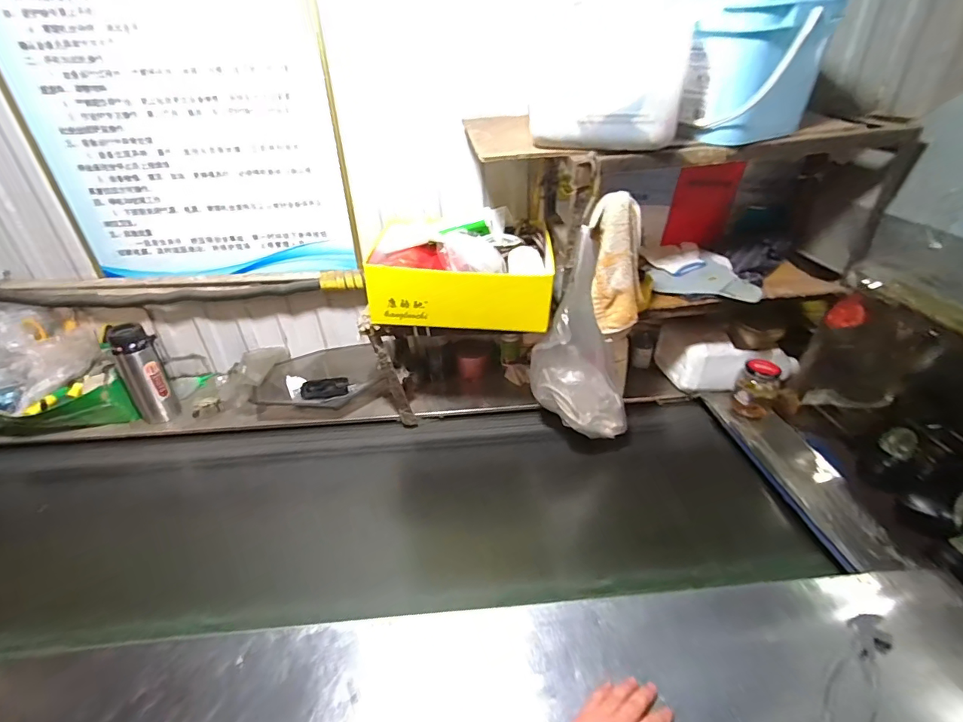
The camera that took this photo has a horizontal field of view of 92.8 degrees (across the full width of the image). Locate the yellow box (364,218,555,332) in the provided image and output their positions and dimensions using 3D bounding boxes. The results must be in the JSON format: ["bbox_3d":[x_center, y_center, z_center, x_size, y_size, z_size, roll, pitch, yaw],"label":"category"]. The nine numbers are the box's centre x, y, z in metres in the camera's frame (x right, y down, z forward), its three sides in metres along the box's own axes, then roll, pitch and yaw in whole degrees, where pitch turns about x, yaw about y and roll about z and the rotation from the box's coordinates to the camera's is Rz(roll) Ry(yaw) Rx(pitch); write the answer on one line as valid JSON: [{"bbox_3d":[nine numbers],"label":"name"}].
[{"bbox_3d":[-0.033,-0.173,0.902,0.335,0.136,0.210,1,33,4],"label":"yellow box"}]

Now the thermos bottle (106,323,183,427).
[{"bbox_3d":[-0.748,0.030,1.020,0.079,0.219,0.067,-23,39,-29],"label":"thermos bottle"}]

